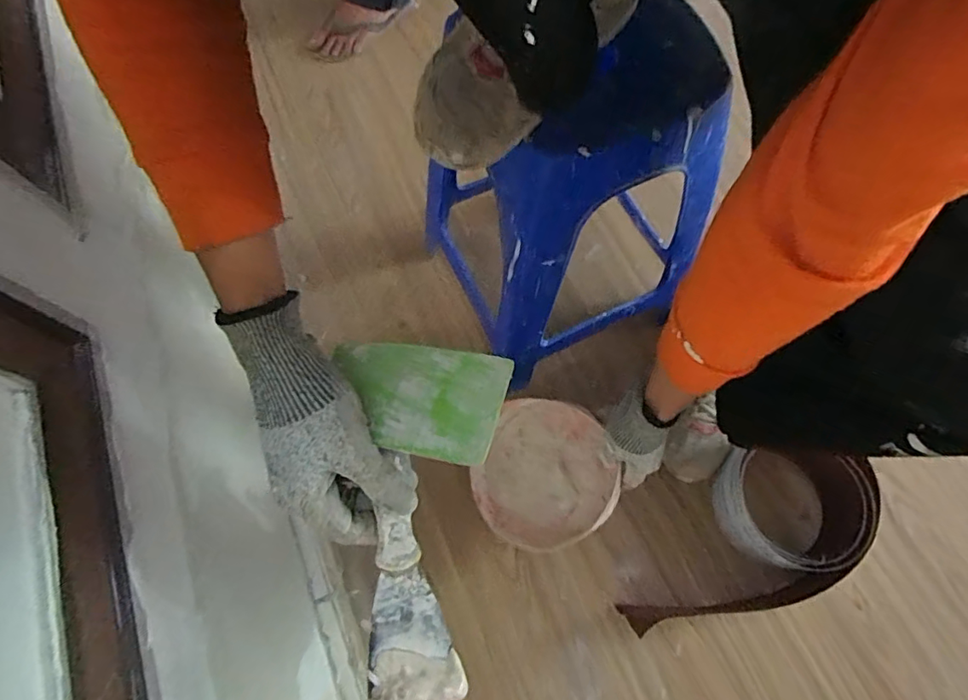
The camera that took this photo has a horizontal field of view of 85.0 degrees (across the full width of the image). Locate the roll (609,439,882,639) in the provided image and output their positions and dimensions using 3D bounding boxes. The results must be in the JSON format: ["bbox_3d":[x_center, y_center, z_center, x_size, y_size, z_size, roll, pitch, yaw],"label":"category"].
[{"bbox_3d":[0.379,0.283,0.737,0.190,0.123,0.361,36,74,14],"label":"roll"}]

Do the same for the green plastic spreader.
[{"bbox_3d":[-0.055,0.032,0.378,0.145,0.006,0.078,7,66,24],"label":"green plastic spreader"}]

